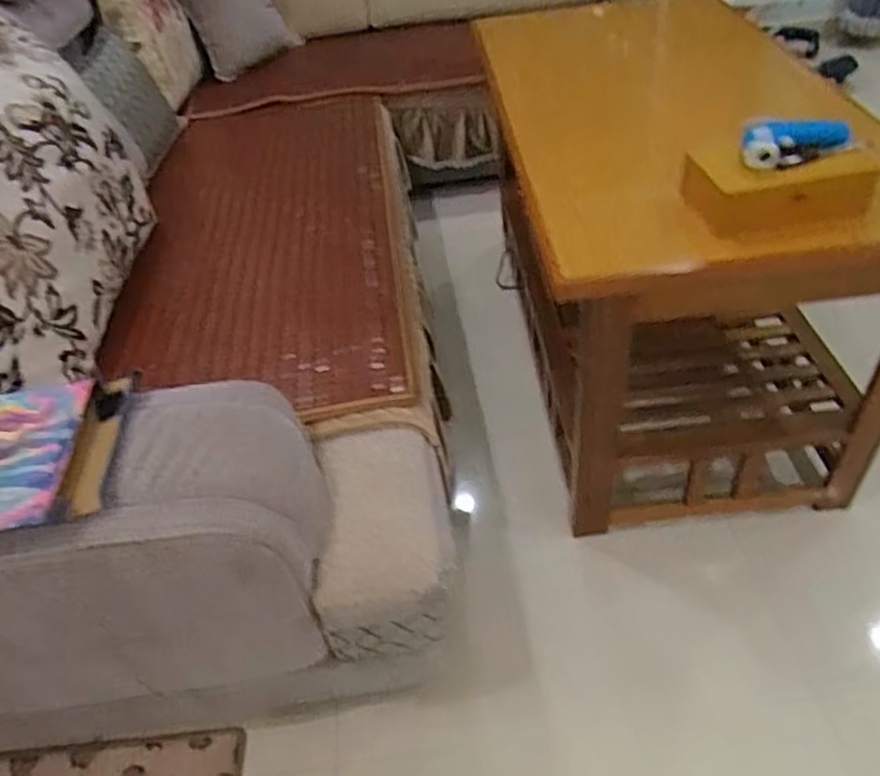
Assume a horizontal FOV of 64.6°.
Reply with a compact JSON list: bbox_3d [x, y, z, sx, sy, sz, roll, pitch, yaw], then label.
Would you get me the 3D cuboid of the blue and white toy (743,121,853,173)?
[{"bbox_3d":[0.511,-0.358,1.005,0.164,0.048,0.067,-13,43,-6],"label":"blue and white toy"}]

